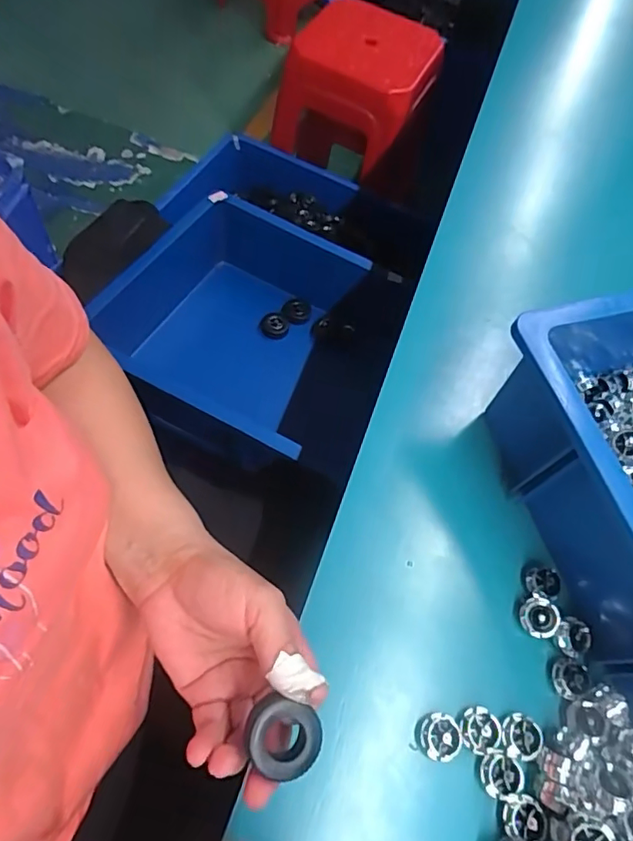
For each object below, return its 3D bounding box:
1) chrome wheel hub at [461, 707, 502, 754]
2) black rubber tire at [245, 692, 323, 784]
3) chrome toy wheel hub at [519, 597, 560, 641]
[{"bbox_3d":[0.101,0.191,0.336,0.026,0.007,0.023,-19,66,-16],"label":"chrome wheel hub"},{"bbox_3d":[-0.016,0.157,0.268,0.035,0.009,0.033,13,61,6],"label":"black rubber tire"},{"bbox_3d":[0.153,0.135,0.374,0.025,0.008,0.025,12,61,-1],"label":"chrome toy wheel hub"}]

